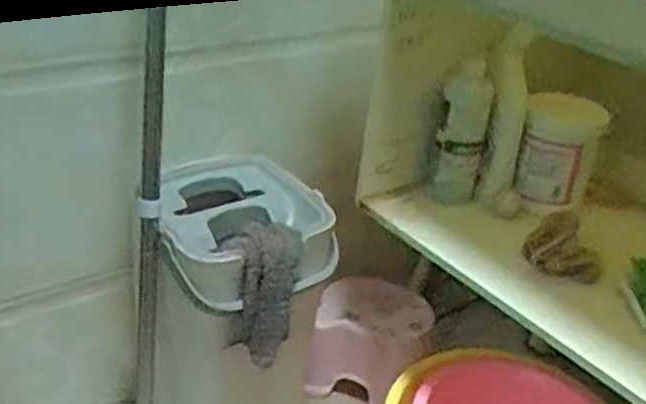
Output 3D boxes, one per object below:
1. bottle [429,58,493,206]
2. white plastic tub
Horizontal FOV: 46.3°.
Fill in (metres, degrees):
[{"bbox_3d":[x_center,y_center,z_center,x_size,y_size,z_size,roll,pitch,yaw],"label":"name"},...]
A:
[{"bbox_3d":[0.181,-0.087,0.988,0.060,0.185,0.046,14,31,13],"label":"bottle"},{"bbox_3d":[0.311,-0.067,1.004,0.091,0.134,0.085,23,33,26],"label":"white plastic tub"}]

